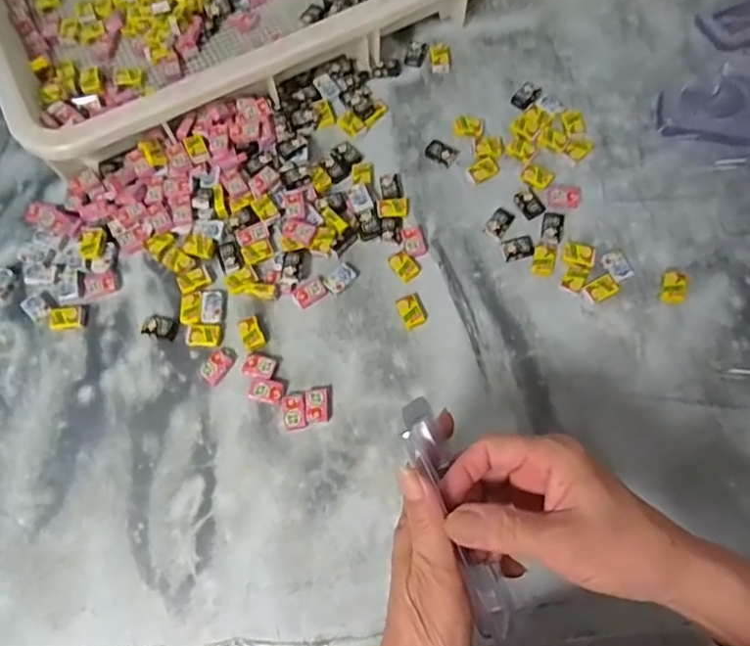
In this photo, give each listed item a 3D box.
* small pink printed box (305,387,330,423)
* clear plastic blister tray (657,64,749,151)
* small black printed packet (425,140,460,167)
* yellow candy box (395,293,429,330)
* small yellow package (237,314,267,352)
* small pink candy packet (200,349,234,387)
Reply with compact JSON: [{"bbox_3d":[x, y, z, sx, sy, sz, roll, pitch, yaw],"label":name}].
[{"bbox_3d":[-0.045,0.064,0.442,0.019,0.008,0.027,-7,68,0],"label":"small pink printed box"},{"bbox_3d":[0.329,-0.189,0.505,0.138,0.034,0.059,9,69,6],"label":"clear plastic blister tray"},{"bbox_3d":[0.061,-0.157,0.519,0.029,0.008,0.020,35,74,15],"label":"small black printed packet"},{"bbox_3d":[0.031,-0.010,0.466,0.021,0.008,0.029,-22,69,-6],"label":"yellow candy box"},{"bbox_3d":[-0.101,0.008,0.463,0.018,0.008,0.027,-22,69,-6],"label":"small yellow package"},{"bbox_3d":[-0.128,0.035,0.455,0.020,0.009,0.026,40,76,16],"label":"small pink candy packet"}]

